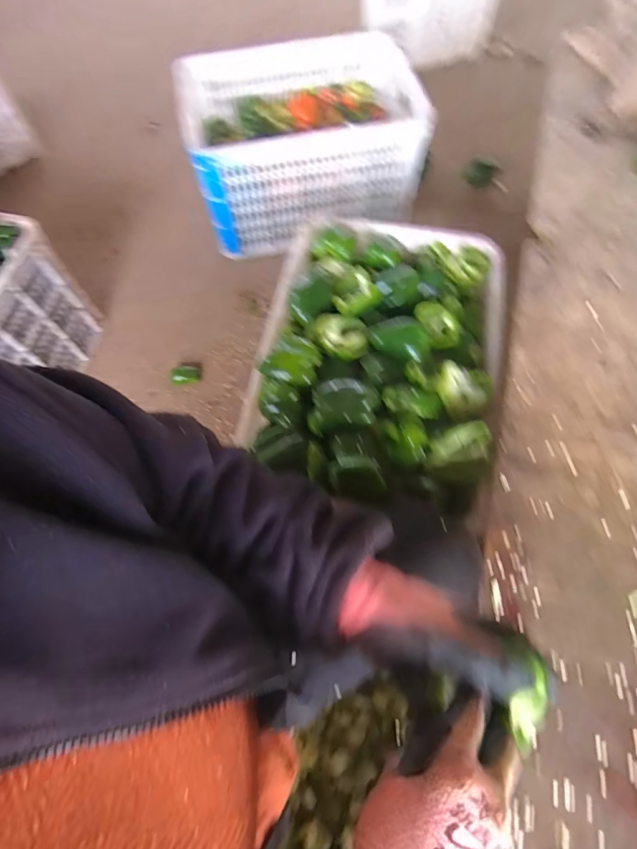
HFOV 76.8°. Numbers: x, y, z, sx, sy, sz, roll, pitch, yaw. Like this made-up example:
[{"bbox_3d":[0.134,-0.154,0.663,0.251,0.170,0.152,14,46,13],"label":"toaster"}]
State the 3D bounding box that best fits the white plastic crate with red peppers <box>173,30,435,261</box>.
[{"bbox_3d":[-0.028,-0.717,1.015,0.550,0.250,0.395,-8,69,-1],"label":"white plastic crate with red peppers"}]

